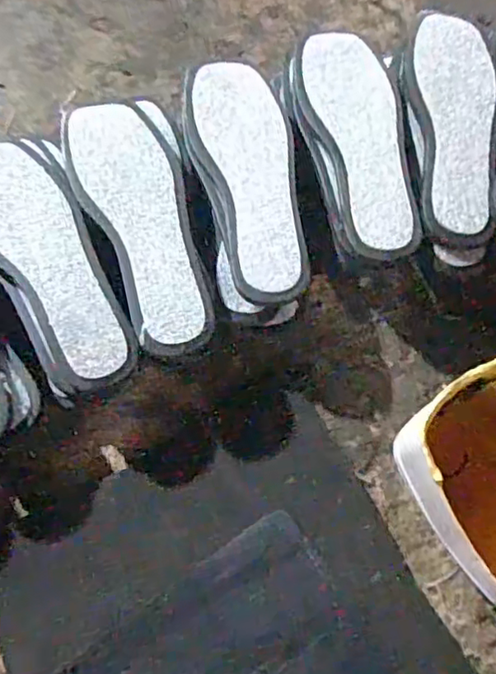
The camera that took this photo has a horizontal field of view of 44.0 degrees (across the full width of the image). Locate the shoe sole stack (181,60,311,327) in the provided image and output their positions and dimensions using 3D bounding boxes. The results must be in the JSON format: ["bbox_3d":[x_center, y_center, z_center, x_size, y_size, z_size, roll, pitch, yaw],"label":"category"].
[{"bbox_3d":[0.000,-0.121,0.554,0.088,0.095,0.237,-12,71,-5],"label":"shoe sole stack"}]

